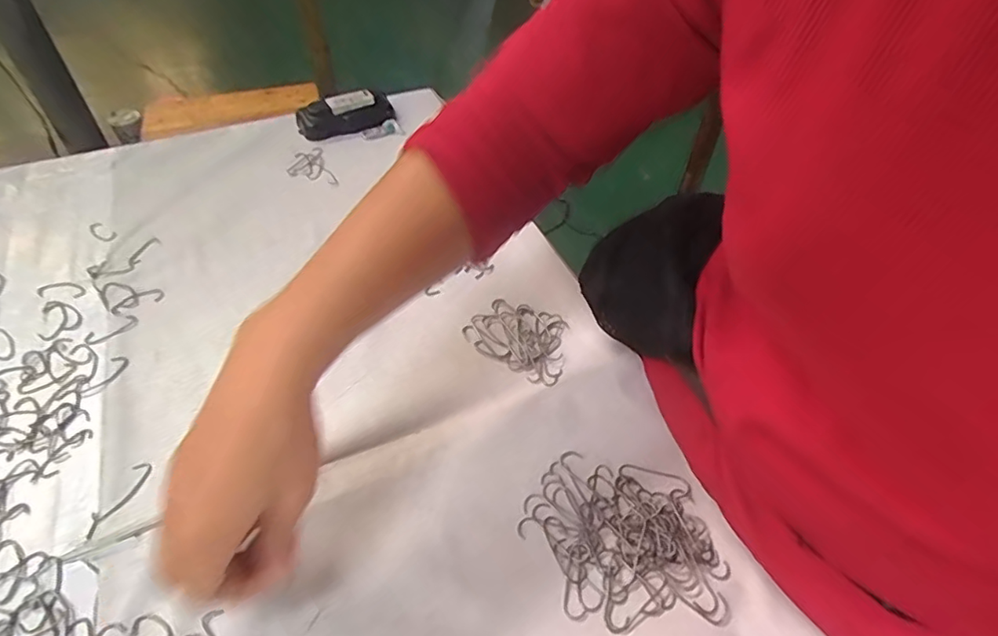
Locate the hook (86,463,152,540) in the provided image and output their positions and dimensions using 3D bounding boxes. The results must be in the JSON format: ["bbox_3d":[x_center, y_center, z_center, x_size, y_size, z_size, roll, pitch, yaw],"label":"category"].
[{"bbox_3d":[-0.237,0.111,0.341,0.012,0.004,0.050,15,51,11],"label":"hook"}]

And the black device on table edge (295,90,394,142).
[{"bbox_3d":[-0.174,-0.229,0.627,0.106,0.034,0.043,-18,53,-16],"label":"black device on table edge"}]

